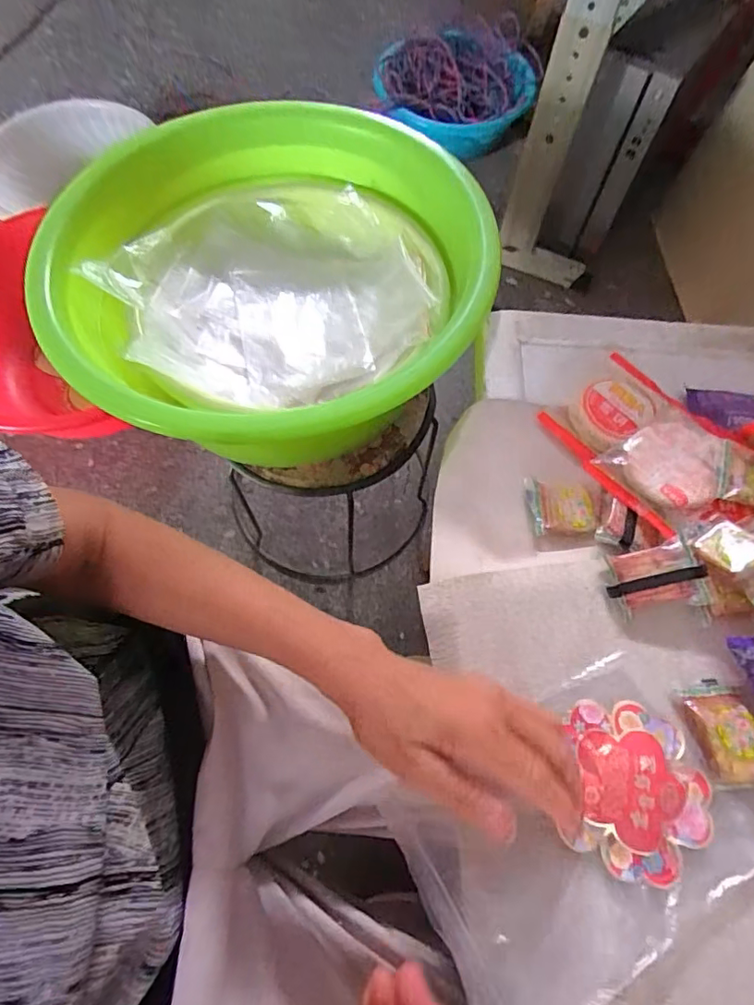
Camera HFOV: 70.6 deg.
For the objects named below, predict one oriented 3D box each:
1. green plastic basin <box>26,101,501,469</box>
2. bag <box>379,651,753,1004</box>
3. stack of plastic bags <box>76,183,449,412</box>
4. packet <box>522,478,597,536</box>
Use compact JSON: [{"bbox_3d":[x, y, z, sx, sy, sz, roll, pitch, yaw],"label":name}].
[{"bbox_3d":[-0.110,-0.276,0.626,0.438,0.166,0.432,0,67,-1],"label":"green plastic basin"},{"bbox_3d":[0.122,0.195,0.313,0.195,0.036,0.140,-27,70,-12],"label":"bag"},{"bbox_3d":[-0.117,-0.256,0.622,0.359,0.083,0.294,-12,68,-6],"label":"stack of plastic bags"},{"bbox_3d":[0.153,0.003,0.438,0.056,0.012,0.048,-1,67,-2],"label":"packet"}]

